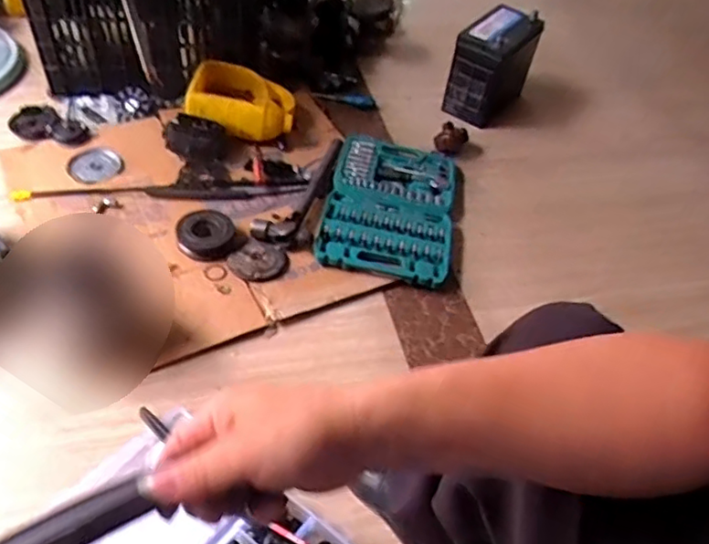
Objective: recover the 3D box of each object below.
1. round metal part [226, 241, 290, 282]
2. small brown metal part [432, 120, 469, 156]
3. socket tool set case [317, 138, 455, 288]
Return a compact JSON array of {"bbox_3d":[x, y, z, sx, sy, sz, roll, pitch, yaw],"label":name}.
[{"bbox_3d":[-0.177,-0.021,1.127,0.101,0.008,0.088,15,48,5],"label":"round metal part"},{"bbox_3d":[0.219,-0.307,1.430,0.066,0.070,0.063,-25,57,-27],"label":"small brown metal part"},{"bbox_3d":[0.075,-0.141,1.269,0.250,0.047,0.385,11,48,2],"label":"socket tool set case"}]

